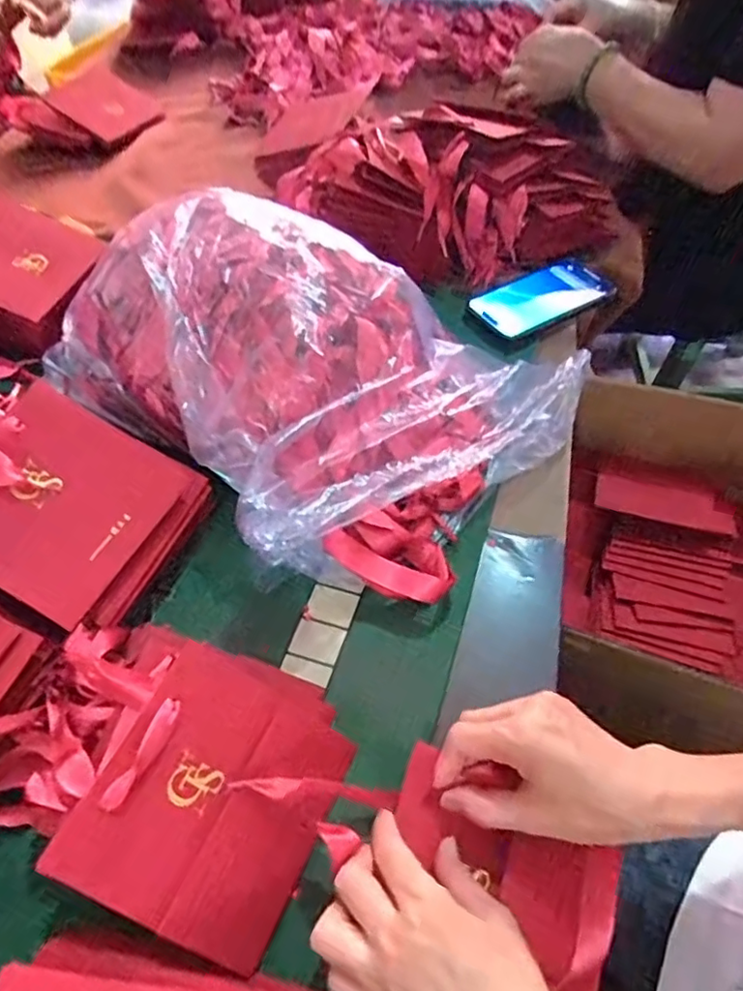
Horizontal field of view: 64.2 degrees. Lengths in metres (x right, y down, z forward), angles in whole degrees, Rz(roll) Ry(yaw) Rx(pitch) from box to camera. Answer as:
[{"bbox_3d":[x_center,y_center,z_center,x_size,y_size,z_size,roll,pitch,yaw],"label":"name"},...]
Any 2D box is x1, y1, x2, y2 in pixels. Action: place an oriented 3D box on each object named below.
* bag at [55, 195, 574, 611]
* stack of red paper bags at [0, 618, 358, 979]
[{"bbox_3d":[-0.069,-0.115,0.526,0.429,0.153,0.290,34,63,24],"label":"bag"},{"bbox_3d":[-0.136,0.162,0.380,0.222,0.066,0.159,20,58,17],"label":"stack of red paper bags"}]

